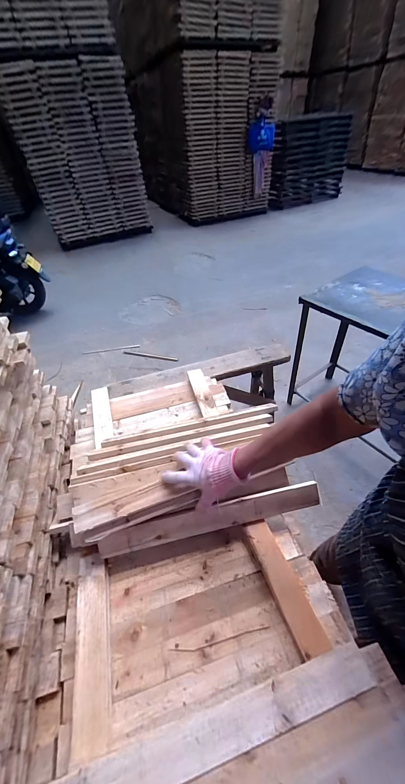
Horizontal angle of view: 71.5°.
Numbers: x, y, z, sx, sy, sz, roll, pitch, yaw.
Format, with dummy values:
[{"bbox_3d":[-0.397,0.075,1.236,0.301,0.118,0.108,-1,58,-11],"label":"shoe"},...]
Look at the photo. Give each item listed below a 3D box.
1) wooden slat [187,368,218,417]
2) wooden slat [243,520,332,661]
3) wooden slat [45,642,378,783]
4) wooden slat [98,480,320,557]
[{"bbox_3d":[0.002,0.003,0.953,0.055,0.037,0.226,-14,46,-8],"label":"wooden slat"},{"bbox_3d":[0.161,0.376,0.564,0.059,0.044,0.235,-17,46,-11],"label":"wooden slat"},{"bbox_3d":[0.018,0.486,0.399,0.496,0.020,0.052,-15,46,-9],"label":"wooden slat"},{"bbox_3d":[0.022,0.281,0.621,0.485,0.060,0.021,-11,4,-6],"label":"wooden slat"}]

